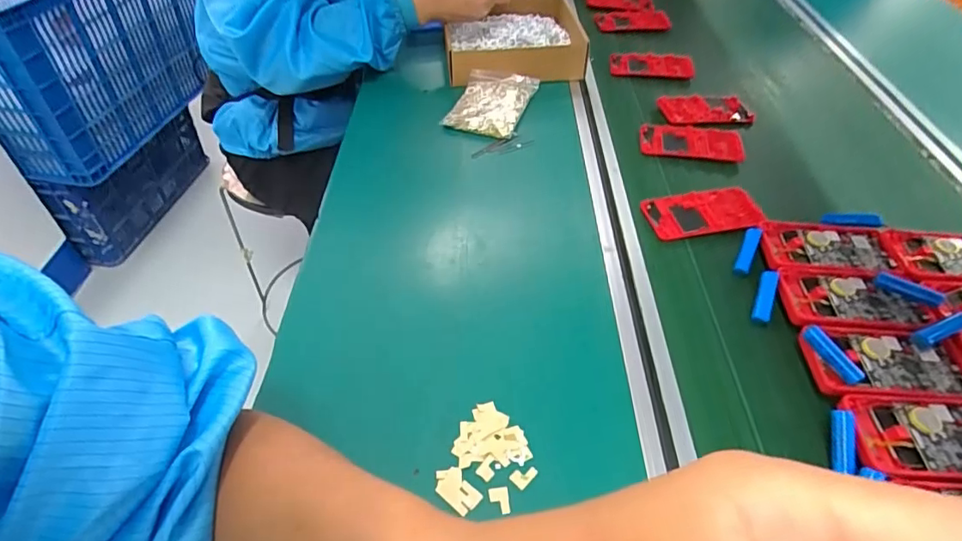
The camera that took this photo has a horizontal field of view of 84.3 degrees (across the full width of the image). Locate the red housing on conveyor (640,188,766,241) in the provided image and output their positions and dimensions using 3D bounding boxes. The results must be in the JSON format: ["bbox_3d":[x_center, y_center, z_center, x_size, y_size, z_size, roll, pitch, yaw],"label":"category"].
[{"bbox_3d":[0.244,-0.062,0.578,0.129,0.009,0.069,-6,46,-9],"label":"red housing on conveyor"}]

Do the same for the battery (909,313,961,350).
[{"bbox_3d":[0.388,0.050,0.445,0.055,0.015,0.015,-15,48,-17],"label":"battery"}]

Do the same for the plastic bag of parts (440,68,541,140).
[{"bbox_3d":[0.013,-0.231,0.722,0.096,0.020,0.136,14,47,10],"label":"plastic bag of parts"}]

